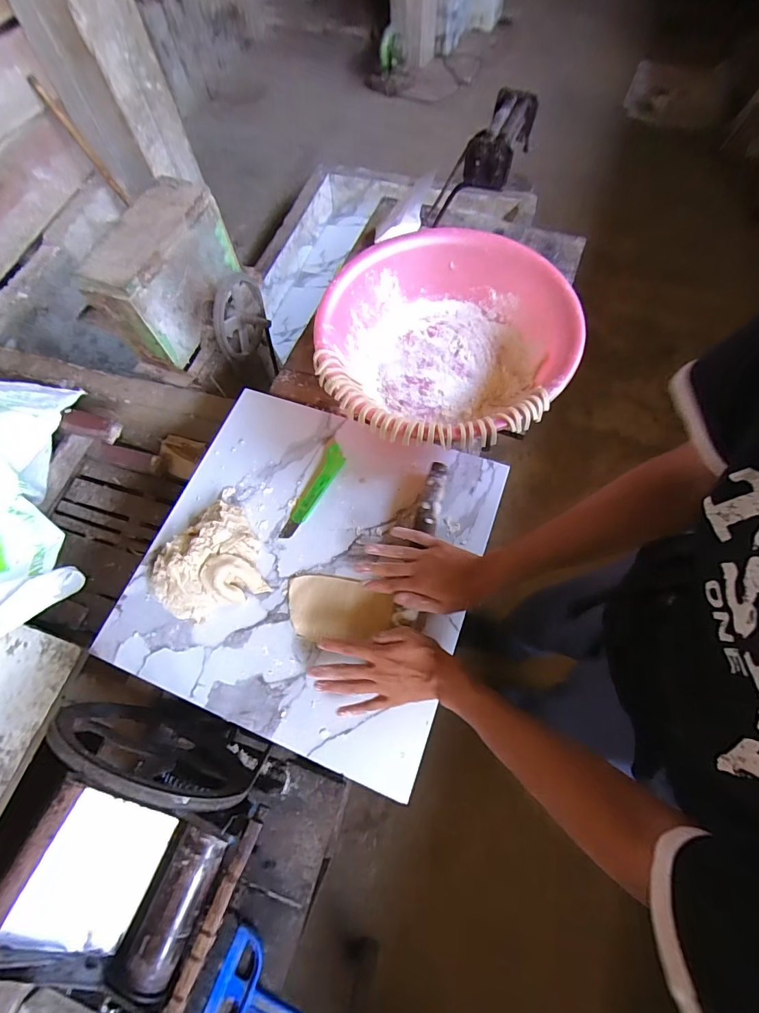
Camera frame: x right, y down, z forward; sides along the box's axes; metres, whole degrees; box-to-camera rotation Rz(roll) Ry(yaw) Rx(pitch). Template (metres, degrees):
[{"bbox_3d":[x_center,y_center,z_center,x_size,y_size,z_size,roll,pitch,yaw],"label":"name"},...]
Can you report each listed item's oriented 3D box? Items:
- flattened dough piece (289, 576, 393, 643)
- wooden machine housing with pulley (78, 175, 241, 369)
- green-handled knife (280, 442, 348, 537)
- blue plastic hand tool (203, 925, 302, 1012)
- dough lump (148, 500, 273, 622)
[{"bbox_3d":[-0.059,0.148,0.593,0.152,0.008,0.086,7,66,5],"label":"flattened dough piece"},{"bbox_3d":[-0.481,-0.539,0.948,0.108,0.223,0.343,18,68,10],"label":"wooden machine housing with pulley"},{"bbox_3d":[-0.104,-0.025,0.662,0.035,0.010,0.173,23,69,12],"label":"green-handled knife"},{"bbox_3d":[-0.176,0.725,0.600,0.139,0.024,0.129,18,68,10],"label":"blue plastic hand tool"},{"bbox_3d":[-0.263,0.080,0.603,0.160,0.062,0.157,-1,66,2],"label":"dough lump"}]

